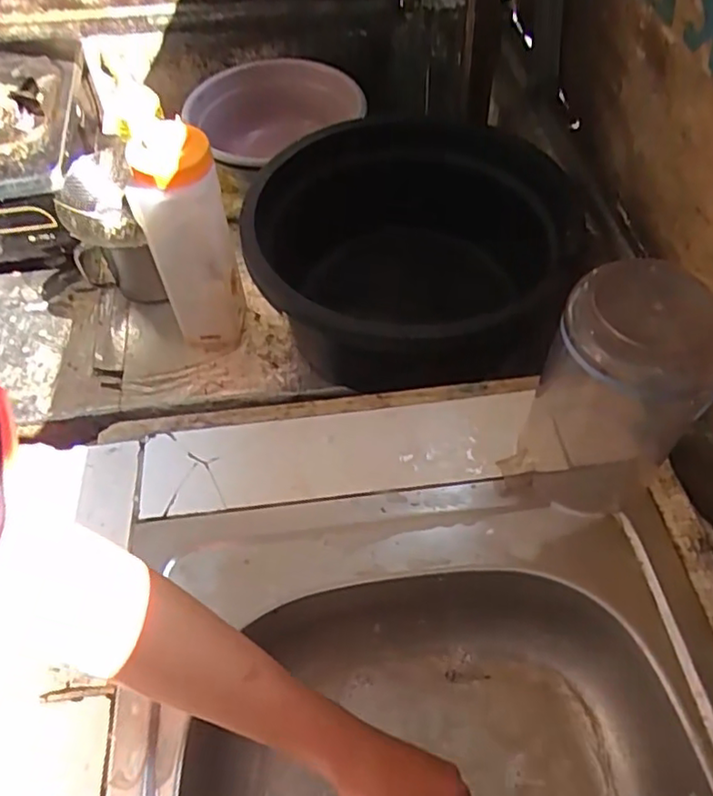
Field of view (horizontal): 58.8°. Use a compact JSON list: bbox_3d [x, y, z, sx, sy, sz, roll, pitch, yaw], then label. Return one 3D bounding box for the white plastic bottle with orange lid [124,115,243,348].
[{"bbox_3d":[-0.217,-0.197,0.837,0.101,0.284,0.100,-10,54,-5],"label":"white plastic bottle with orange lid"}]

